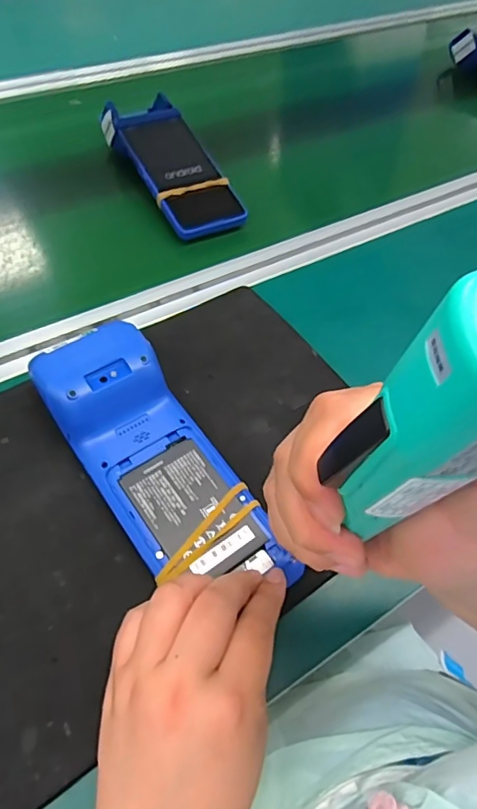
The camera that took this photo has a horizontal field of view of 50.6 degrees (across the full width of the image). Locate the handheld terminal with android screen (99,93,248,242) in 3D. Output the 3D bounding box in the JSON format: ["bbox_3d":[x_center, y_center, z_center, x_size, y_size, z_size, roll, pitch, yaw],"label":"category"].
[{"bbox_3d":[-0.073,-0.260,0.561,0.083,0.060,0.202,-23,61,-21],"label":"handheld terminal with android screen"}]

